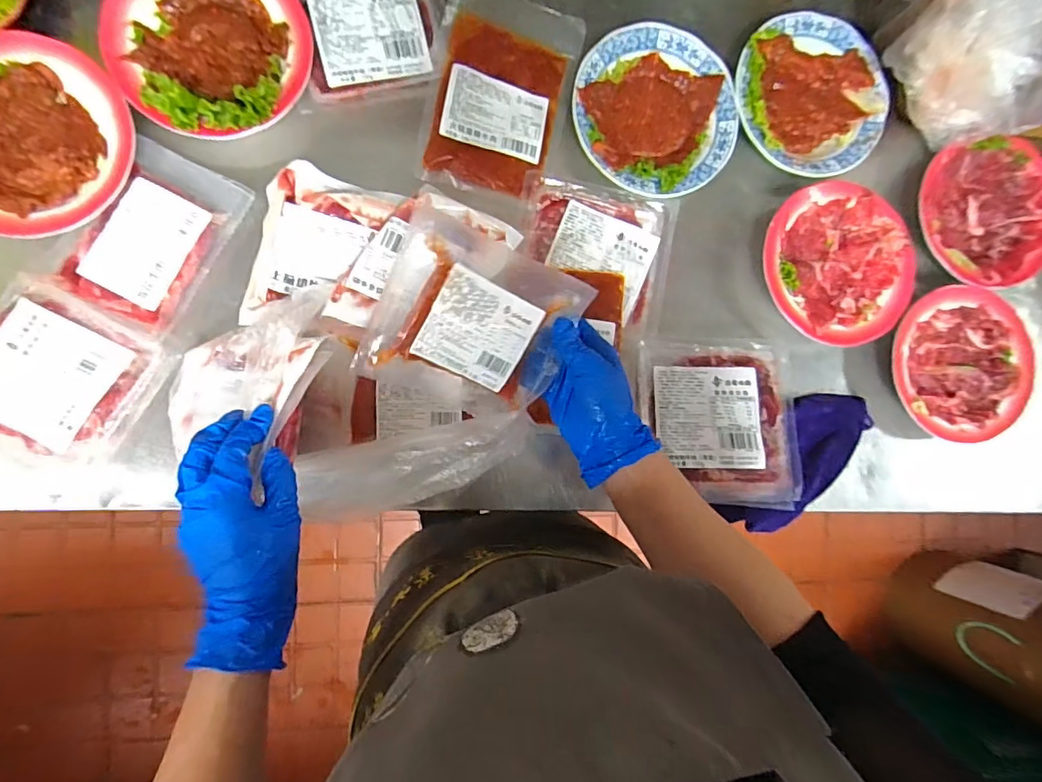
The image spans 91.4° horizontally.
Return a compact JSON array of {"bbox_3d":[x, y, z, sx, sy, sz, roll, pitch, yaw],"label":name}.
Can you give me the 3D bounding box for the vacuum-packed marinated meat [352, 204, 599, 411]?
[{"bbox_3d":[-0.036,-0.057,0.405,0.149,0.025,0.123,22,105,-12],"label":"vacuum-packed marinated meat"}]

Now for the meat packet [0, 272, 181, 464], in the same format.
[{"bbox_3d":[-0.399,-0.009,0.431,0.140,0.015,0.143,30,86,-7],"label":"meat packet"}]

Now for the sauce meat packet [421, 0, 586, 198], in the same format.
[{"bbox_3d":[-0.018,-0.290,0.494,0.128,0.030,0.184,12,88,-8],"label":"sauce meat packet"}]

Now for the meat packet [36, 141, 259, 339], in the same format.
[{"bbox_3d":[-0.324,-0.136,0.450,0.103,0.016,0.152,28,86,-7],"label":"meat packet"}]

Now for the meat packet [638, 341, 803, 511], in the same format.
[{"bbox_3d":[0.192,0.029,0.495,0.148,0.015,0.157,1,78,-1],"label":"meat packet"}]

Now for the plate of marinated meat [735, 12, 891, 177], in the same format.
[{"bbox_3d":[0.302,-0.310,0.531,0.164,0.024,0.157,25,87,-7],"label":"plate of marinated meat"}]

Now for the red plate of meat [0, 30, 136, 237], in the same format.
[{"bbox_3d":[-0.415,-0.214,0.421,0.144,0.033,0.161,43,85,-6],"label":"red plate of meat"}]

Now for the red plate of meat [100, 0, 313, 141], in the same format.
[{"bbox_3d":[-0.276,-0.307,0.438,0.164,0.037,0.160,0,90,-8],"label":"red plate of meat"}]

